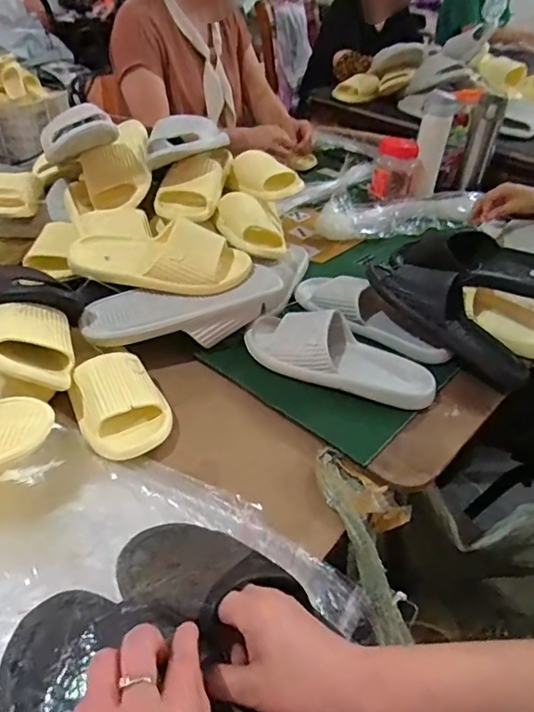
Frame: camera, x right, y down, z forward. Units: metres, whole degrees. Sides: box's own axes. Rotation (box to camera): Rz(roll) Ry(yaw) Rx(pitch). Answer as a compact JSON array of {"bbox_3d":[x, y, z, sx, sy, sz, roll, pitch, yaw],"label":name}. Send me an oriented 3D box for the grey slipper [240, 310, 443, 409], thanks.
[{"bbox_3d":[0.098,-0.017,0.696,0.256,0.063,0.096,16,41,13],"label":"grey slipper"}]

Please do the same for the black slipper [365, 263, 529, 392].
[{"bbox_3d":[0.262,-0.060,0.757,0.102,0.073,0.272,-32,70,-36],"label":"black slipper"}]

